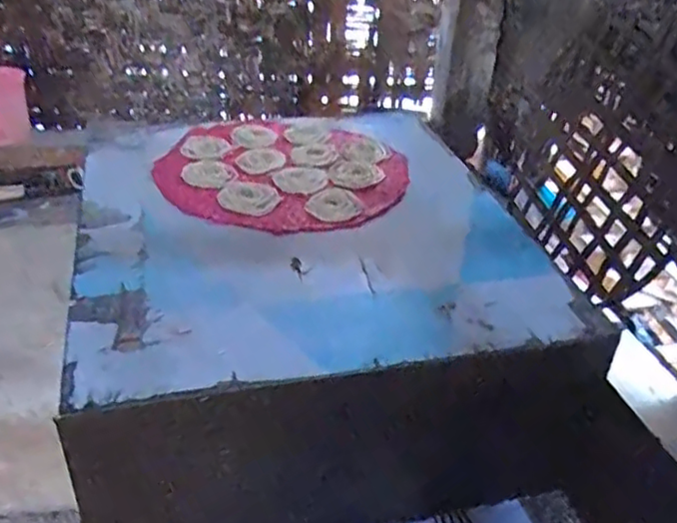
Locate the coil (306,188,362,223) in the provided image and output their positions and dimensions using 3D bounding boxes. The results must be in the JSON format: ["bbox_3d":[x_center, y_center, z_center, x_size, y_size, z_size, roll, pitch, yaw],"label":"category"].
[{"bbox_3d":[-0.007,-0.072,0.825,0.065,0.009,0.075,-13,37,-24],"label":"coil"}]

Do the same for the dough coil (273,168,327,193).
[{"bbox_3d":[-0.052,-0.110,0.877,0.072,0.006,0.063,14,35,14],"label":"dough coil"}]

